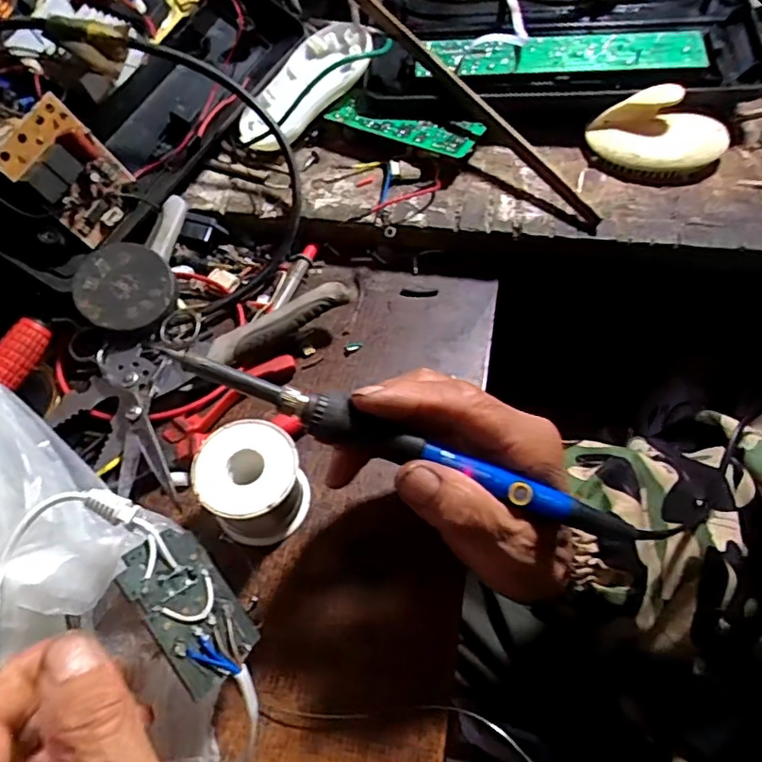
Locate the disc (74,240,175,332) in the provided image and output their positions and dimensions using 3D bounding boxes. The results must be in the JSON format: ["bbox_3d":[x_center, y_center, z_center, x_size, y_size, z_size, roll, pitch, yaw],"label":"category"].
[{"bbox_3d":[-0.155,-0.057,0.348,0.054,0.006,0.054,3,75,-11],"label":"disc"}]

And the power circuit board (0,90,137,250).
[{"bbox_3d":[-0.222,-0.147,0.358,0.133,0.047,0.062,28,58,-27],"label":"power circuit board"}]

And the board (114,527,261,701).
[{"bbox_3d":[-0.079,0.092,0.239,0.005,0.040,0.062,-40,83,26],"label":"board"}]

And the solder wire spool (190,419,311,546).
[{"bbox_3d":[-0.066,0.055,0.306,0.050,0.050,0.051,-1,61,1],"label":"solder wire spool"}]

